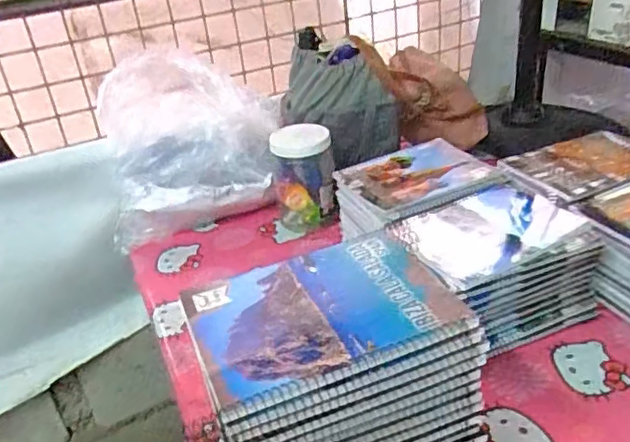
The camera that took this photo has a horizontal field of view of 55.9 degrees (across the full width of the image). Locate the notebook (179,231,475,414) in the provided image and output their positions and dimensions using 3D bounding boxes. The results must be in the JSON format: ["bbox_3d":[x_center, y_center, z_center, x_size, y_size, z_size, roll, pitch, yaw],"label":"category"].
[{"bbox_3d":[0.002,0.068,0.477,0.194,0.008,0.144,-17,31,-16],"label":"notebook"}]

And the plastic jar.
[{"bbox_3d":[-0.020,-0.069,0.975,0.091,0.151,0.088,-5,30,3],"label":"plastic jar"}]

